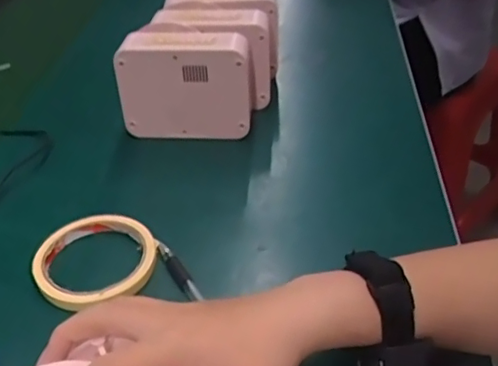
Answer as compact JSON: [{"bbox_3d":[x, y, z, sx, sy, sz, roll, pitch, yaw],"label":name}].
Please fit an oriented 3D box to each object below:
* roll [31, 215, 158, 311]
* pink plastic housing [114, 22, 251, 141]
[{"bbox_3d":[-0.120,0.061,0.451,0.093,0.014,0.085,-3,39,2],"label":"roll"},{"bbox_3d":[-0.061,-0.100,0.578,0.124,0.099,0.056,2,39,7],"label":"pink plastic housing"}]

